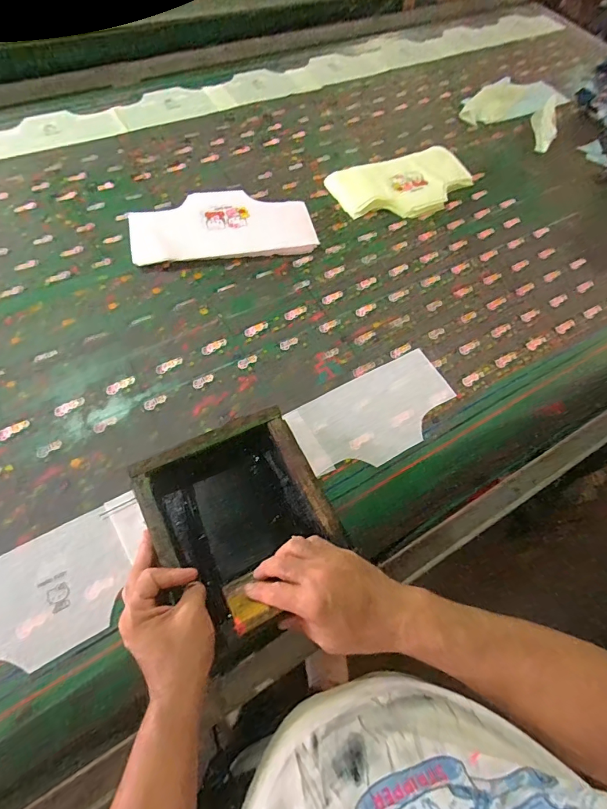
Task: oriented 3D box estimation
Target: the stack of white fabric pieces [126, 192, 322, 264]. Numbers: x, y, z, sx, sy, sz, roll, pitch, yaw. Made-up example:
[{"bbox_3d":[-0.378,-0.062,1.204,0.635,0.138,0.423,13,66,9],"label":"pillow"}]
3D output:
[{"bbox_3d":[-0.154,-0.346,0.803,0.333,0.020,0.163,-9,60,-9],"label":"stack of white fabric pieces"}]

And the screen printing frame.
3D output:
[{"bbox_3d":[-0.073,0.150,0.529,0.206,0.061,0.249,-23,63,-17],"label":"screen printing frame"}]

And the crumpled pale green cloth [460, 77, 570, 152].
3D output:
[{"bbox_3d":[0.558,-0.789,1.097,0.230,0.027,0.319,26,61,11],"label":"crumpled pale green cloth"}]

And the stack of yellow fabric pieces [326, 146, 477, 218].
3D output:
[{"bbox_3d":[0.224,-0.476,0.909,0.323,0.025,0.182,-26,64,-18],"label":"stack of yellow fabric pieces"}]

